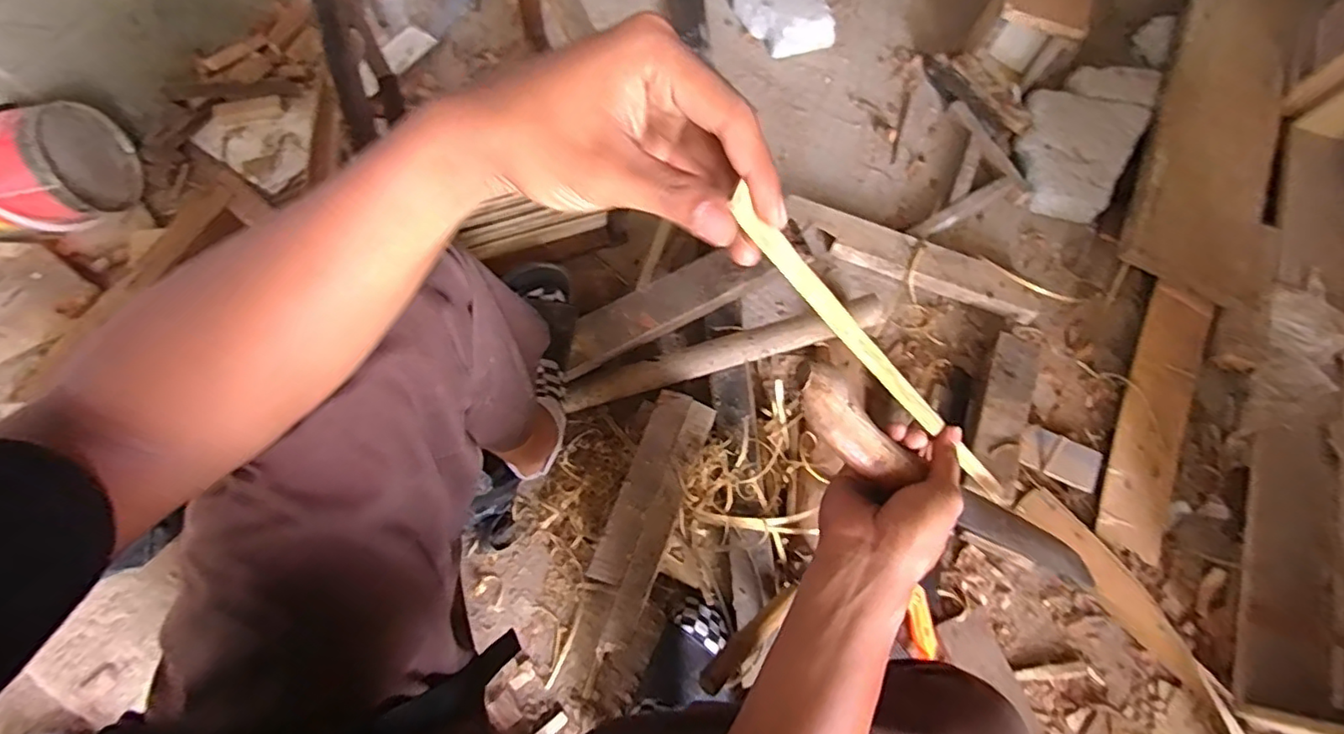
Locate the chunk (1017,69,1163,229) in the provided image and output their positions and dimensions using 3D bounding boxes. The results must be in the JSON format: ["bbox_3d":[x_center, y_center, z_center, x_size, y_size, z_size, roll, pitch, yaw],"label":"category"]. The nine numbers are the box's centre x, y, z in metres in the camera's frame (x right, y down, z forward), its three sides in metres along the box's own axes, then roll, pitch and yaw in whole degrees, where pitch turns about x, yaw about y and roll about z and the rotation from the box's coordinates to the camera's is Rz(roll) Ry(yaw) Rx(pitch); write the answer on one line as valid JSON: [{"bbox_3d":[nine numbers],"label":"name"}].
[{"bbox_3d":[0.659,-0.384,0.994,0.172,0.071,0.292,28,74,7],"label":"chunk"}]

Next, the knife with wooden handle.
[{"bbox_3d":[0.221,0.094,0.463,0.351,0.030,0.071,33,71,-25],"label":"knife with wooden handle"}]

